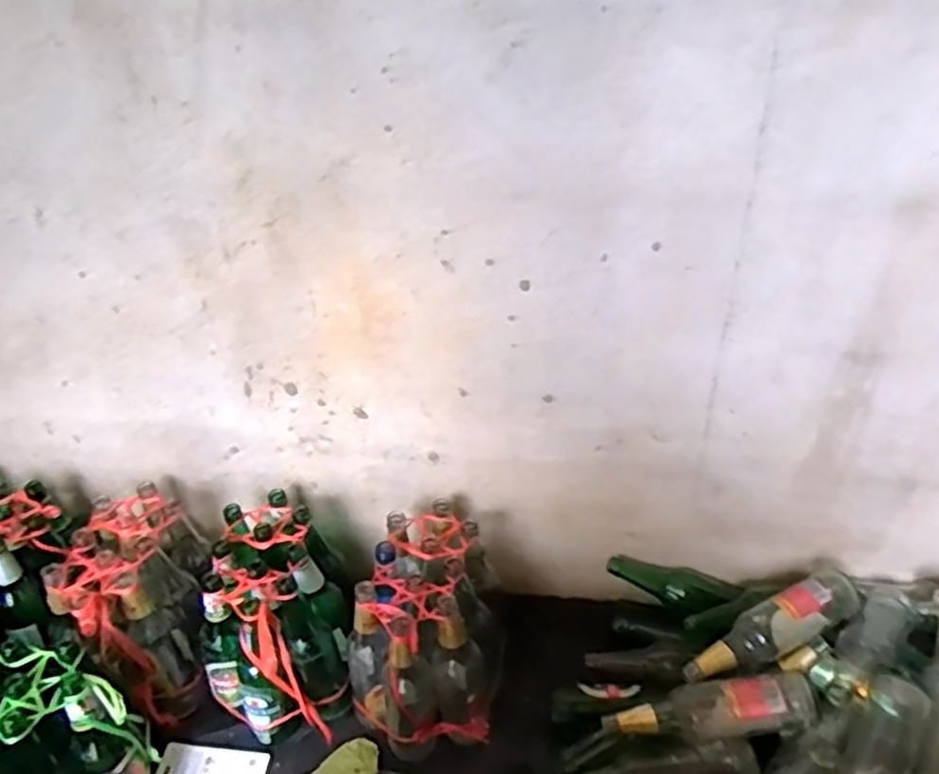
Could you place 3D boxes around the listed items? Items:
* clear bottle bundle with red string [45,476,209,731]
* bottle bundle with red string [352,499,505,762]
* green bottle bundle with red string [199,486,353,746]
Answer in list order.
[{"bbox_3d":[-0.490,0.326,1.112,0.203,0.227,0.246,-12,34,-15],"label":"clear bottle bundle with red string"},{"bbox_3d":[-0.066,0.346,1.062,0.215,0.240,0.233,-6,33,-7],"label":"bottle bundle with red string"},{"bbox_3d":[-0.281,0.341,1.086,0.192,0.234,0.267,-5,33,-5],"label":"green bottle bundle with red string"}]

